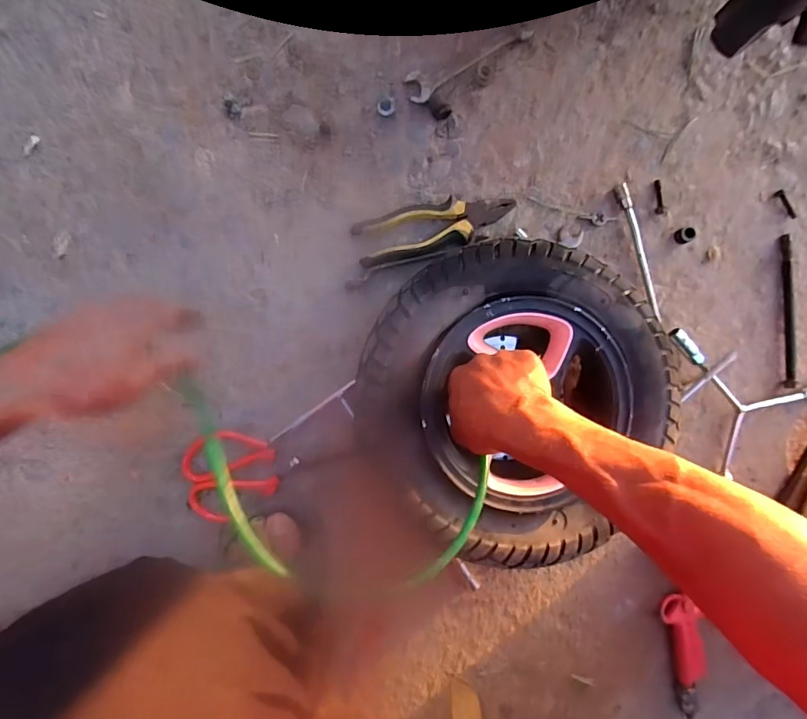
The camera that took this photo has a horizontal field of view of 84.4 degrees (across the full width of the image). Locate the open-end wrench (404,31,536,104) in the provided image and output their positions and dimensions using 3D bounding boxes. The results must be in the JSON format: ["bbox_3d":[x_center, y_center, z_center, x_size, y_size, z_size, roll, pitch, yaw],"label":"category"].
[{"bbox_3d":[0.077,-0.362,0.532,0.170,0.006,0.037,-34,93,-5],"label":"open-end wrench"}]

